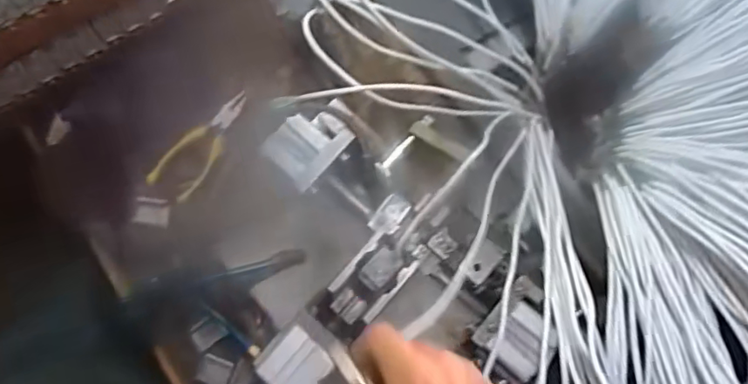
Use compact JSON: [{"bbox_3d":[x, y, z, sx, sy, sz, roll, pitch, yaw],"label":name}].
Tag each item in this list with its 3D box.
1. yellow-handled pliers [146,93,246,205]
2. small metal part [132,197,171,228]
[{"bbox_3d":[-0.176,-0.053,0.588,0.048,0.010,0.127,29,78,7],"label":"yellow-handled pliers"},{"bbox_3d":[-0.217,0.019,0.562,0.034,0.006,0.027,5,76,1],"label":"small metal part"}]

